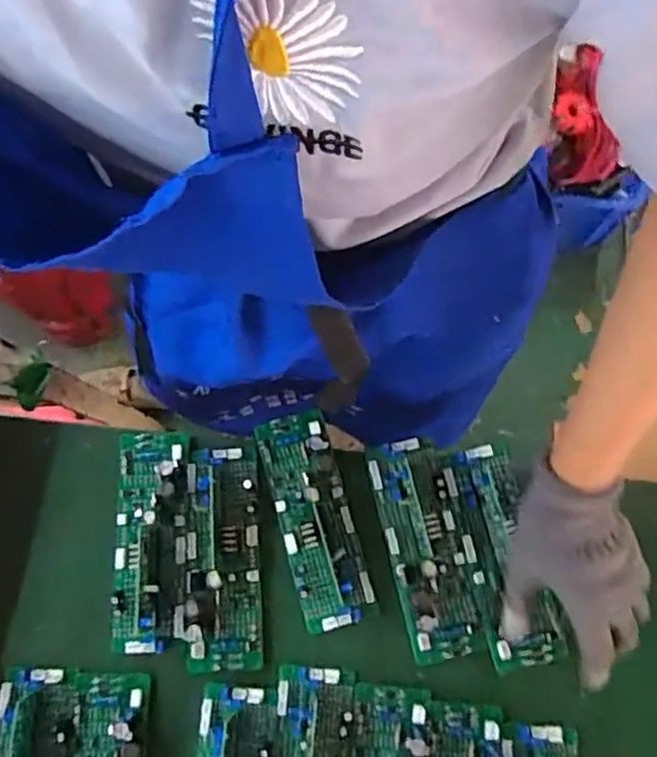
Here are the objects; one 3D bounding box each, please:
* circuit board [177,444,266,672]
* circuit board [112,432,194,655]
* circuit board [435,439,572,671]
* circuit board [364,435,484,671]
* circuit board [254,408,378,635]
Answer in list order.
[{"bbox_3d":[-0.093,0.147,0.559,0.067,0.024,0.177,-4,74,0],"label":"circuit board"},{"bbox_3d":[-0.150,0.134,0.564,0.063,0.030,0.176,-3,74,0],"label":"circuit board"},{"bbox_3d":[0.142,0.144,0.553,0.062,0.035,0.176,-13,78,-2],"label":"circuit board"},{"bbox_3d":[0.084,0.137,0.556,0.070,0.030,0.177,-13,74,-2],"label":"circuit board"},{"bbox_3d":[-0.013,0.116,0.565,0.061,0.031,0.179,-16,75,-3],"label":"circuit board"}]

